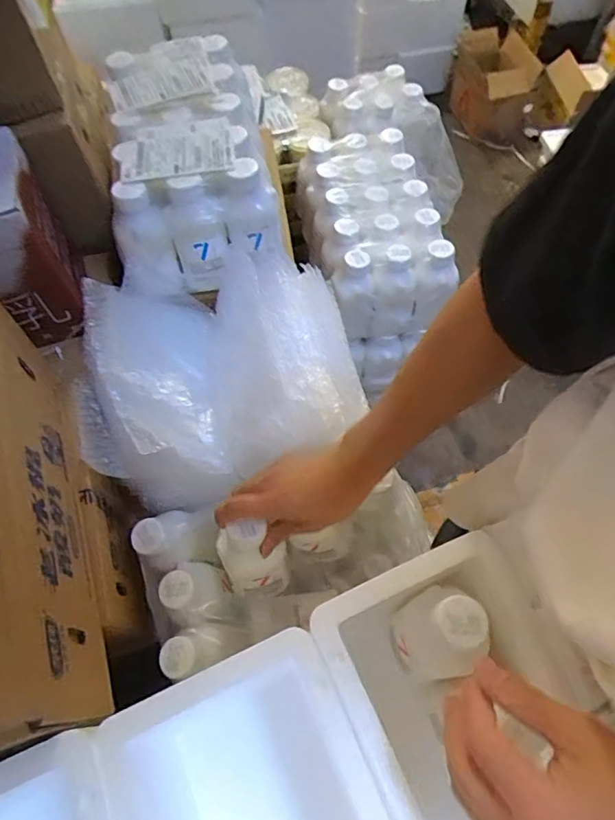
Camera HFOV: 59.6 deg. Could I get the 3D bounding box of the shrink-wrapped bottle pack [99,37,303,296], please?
[{"bbox_3d":[-0.145,-0.319,0.707,0.195,0.152,0.315,-6,61,-2],"label":"shrink-wrapped bottle pack"}]

